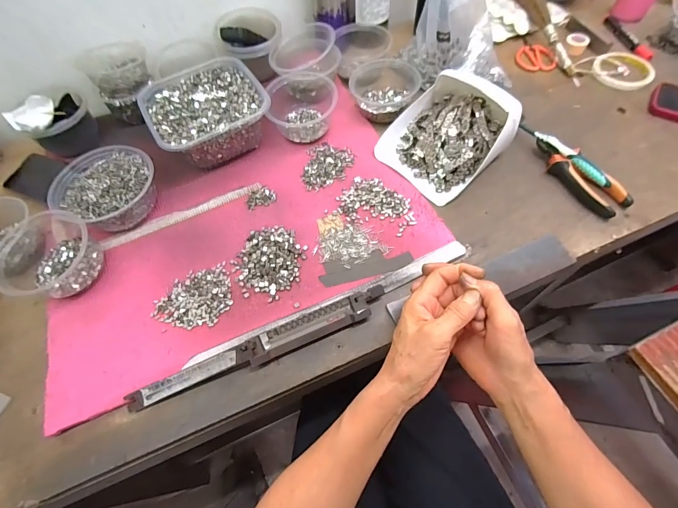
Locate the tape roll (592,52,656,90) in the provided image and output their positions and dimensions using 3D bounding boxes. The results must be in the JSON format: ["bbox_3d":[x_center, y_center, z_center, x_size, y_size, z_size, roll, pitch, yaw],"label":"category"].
[{"bbox_3d":[0.522,-0.337,0.624,0.097,0.013,0.097,-1,65,1],"label":"tape roll"}]

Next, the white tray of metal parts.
[{"bbox_3d":[0.163,-0.190,0.504,0.171,0.071,0.159,-41,67,-17],"label":"white tray of metal parts"}]

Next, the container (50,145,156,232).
[{"bbox_3d":[-0.331,-0.094,0.494,0.129,0.060,0.124,-2,60,3],"label":"container"}]

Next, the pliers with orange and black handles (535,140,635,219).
[{"bbox_3d":[0.352,-0.116,0.493,0.062,0.024,0.144,-19,66,-7],"label":"pliers with orange and black handles"}]

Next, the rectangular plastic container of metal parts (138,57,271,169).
[{"bbox_3d":[-0.211,-0.231,0.547,0.171,0.063,0.177,-28,68,-11],"label":"rectangular plastic container of metal parts"}]

